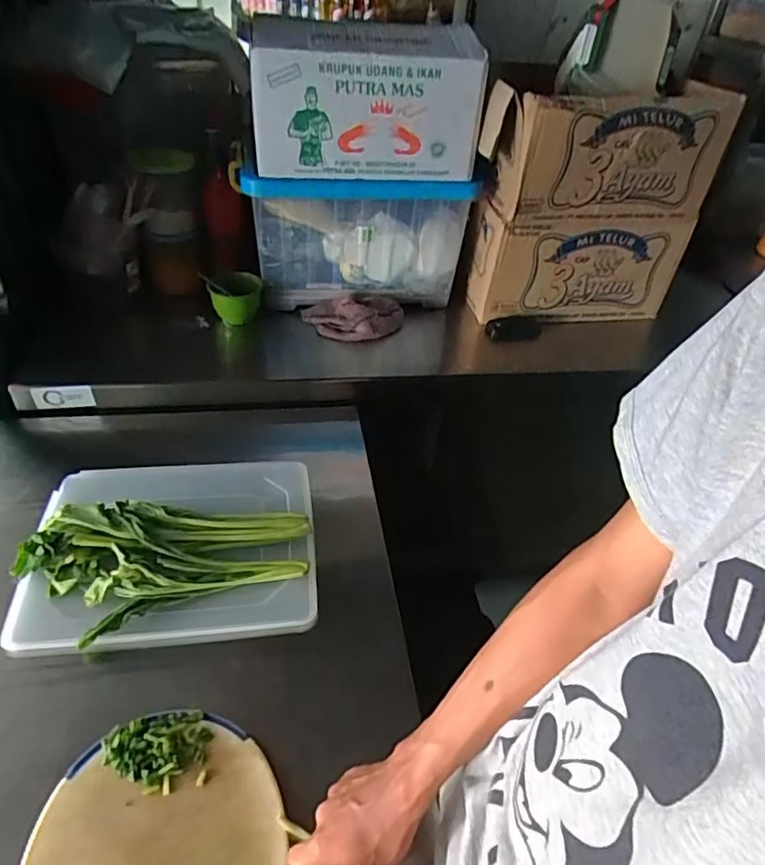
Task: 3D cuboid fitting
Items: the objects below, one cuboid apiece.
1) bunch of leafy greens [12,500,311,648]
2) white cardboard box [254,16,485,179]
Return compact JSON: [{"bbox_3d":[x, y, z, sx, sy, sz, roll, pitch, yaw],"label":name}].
[{"bbox_3d":[-0.273,0.163,0.722,0.339,0.055,0.158,2,41,-4],"label":"bunch of leafy greens"},{"bbox_3d":[-0.027,-0.575,1.001,0.380,0.214,0.167,-5,42,-12],"label":"white cardboard box"}]

